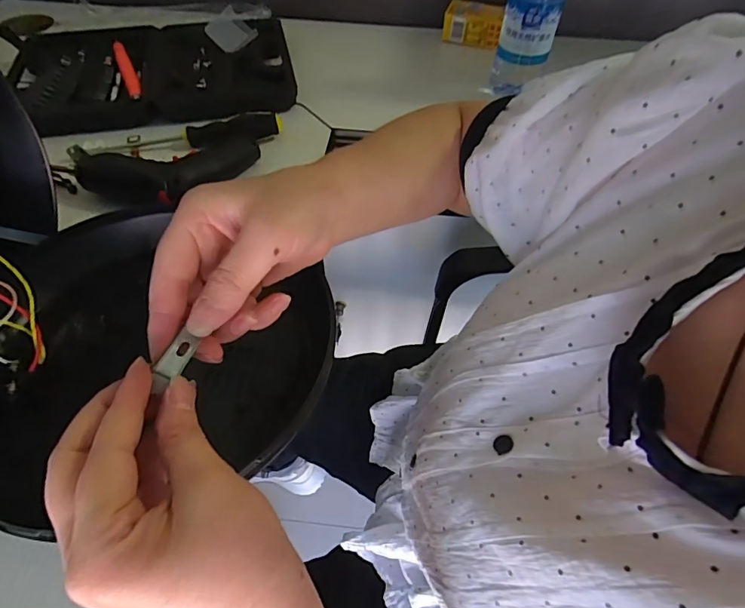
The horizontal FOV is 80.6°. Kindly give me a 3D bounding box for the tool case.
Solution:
[{"bbox_3d":[-0.277,-0.300,0.561,0.331,0.030,0.215,-10,54,-10],"label":"tool case"}]

